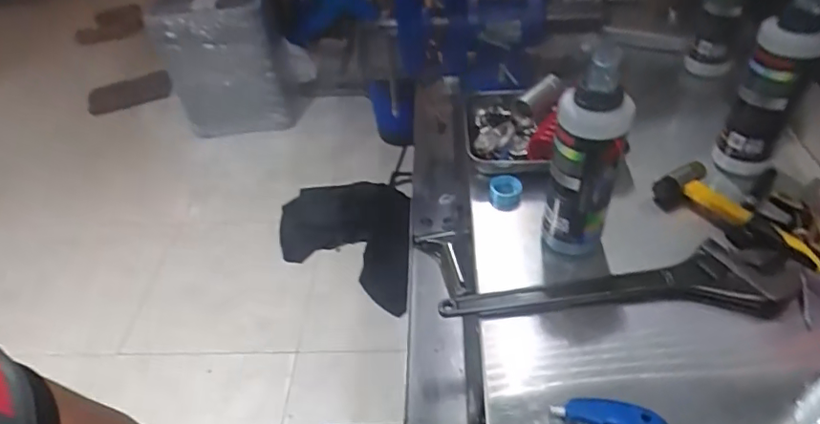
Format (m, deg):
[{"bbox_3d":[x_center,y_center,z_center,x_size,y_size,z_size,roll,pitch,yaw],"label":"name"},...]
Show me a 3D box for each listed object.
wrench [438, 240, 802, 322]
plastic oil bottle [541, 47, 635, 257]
[{"bbox_3d":[0.259,0.097,0.690,0.435,0.040,0.090,-3,44,5],"label":"wrench"},{"bbox_3d":[0.213,-0.053,0.650,0.082,0.276,0.068,10,46,17],"label":"plastic oil bottle"}]

